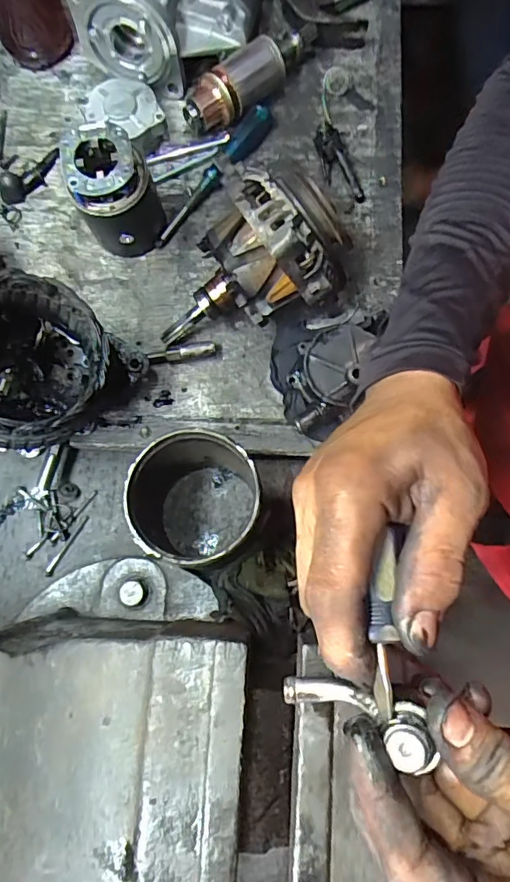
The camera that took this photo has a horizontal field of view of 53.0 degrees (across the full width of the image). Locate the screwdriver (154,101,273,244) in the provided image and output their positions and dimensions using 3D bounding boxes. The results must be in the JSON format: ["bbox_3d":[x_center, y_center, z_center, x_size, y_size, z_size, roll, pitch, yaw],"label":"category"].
[{"bbox_3d":[-0.045,-0.291,0.551,0.025,0.023,0.196,37,81,9],"label":"screwdriver"}]

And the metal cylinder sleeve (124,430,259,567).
[{"bbox_3d":[-0.054,0.054,0.468,0.117,0.135,0.107,0,77,1],"label":"metal cylinder sleeve"}]

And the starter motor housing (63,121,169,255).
[{"bbox_3d":[-0.135,-0.244,0.502,0.079,0.119,0.082,0,77,1],"label":"starter motor housing"}]

